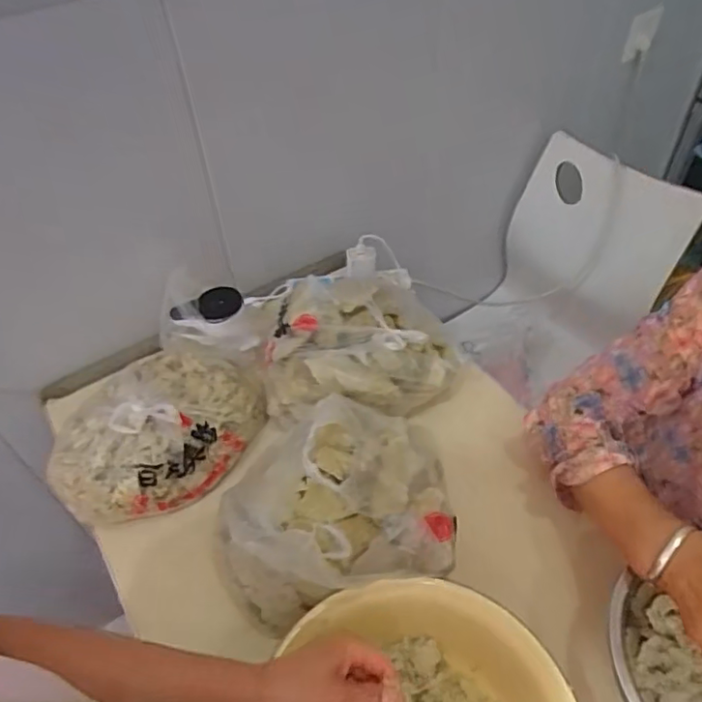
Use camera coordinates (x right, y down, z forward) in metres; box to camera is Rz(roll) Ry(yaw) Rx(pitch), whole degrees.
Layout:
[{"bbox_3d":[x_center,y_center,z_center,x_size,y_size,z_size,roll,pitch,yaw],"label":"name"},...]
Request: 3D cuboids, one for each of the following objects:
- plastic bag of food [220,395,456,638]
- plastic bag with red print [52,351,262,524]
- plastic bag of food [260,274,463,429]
[{"bbox_3d":[-0.021,0.148,0.638,0.248,0.130,0.235,-11,49,-6],"label":"plastic bag of food"},{"bbox_3d":[-0.238,0.089,0.742,0.259,0.097,0.206,-18,50,-11],"label":"plastic bag with red print"},{"bbox_3d":[0.011,0.002,0.790,0.257,0.122,0.184,-10,49,-5],"label":"plastic bag of food"}]

